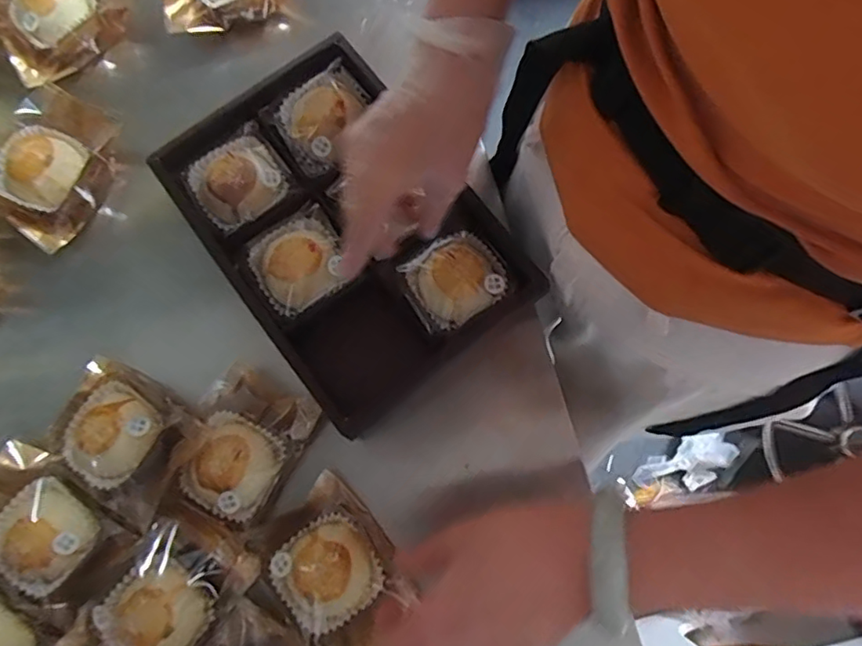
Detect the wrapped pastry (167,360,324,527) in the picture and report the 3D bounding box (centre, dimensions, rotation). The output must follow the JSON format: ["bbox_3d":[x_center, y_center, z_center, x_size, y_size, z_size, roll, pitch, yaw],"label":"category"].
[{"bbox_3d":[-0.134,0.084,0.399,0.077,0.028,0.097,25,79,6],"label":"wrapped pastry"}]

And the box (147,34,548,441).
[{"bbox_3d":[-0.062,-0.071,0.431,0.182,0.044,0.254,-37,78,-9],"label":"box"}]

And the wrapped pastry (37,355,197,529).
[{"bbox_3d":[-0.222,0.078,0.401,0.110,0.029,0.082,26,79,6],"label":"wrapped pastry"}]

